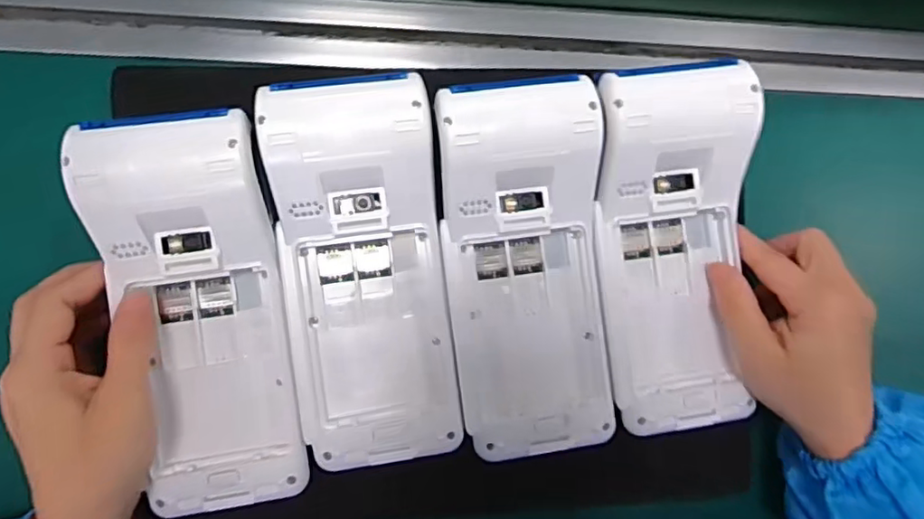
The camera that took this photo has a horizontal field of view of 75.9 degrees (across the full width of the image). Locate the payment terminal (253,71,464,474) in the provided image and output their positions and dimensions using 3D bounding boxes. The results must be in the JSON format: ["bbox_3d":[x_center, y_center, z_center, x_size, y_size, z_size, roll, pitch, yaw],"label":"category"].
[{"bbox_3d":[-0.048,0.011,0.287,0.080,0.055,0.186,-7,91,-7],"label":"payment terminal"}]

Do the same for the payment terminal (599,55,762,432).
[{"bbox_3d":[0.112,-0.005,0.313,0.076,0.041,0.183,-7,105,-7],"label":"payment terminal"}]

